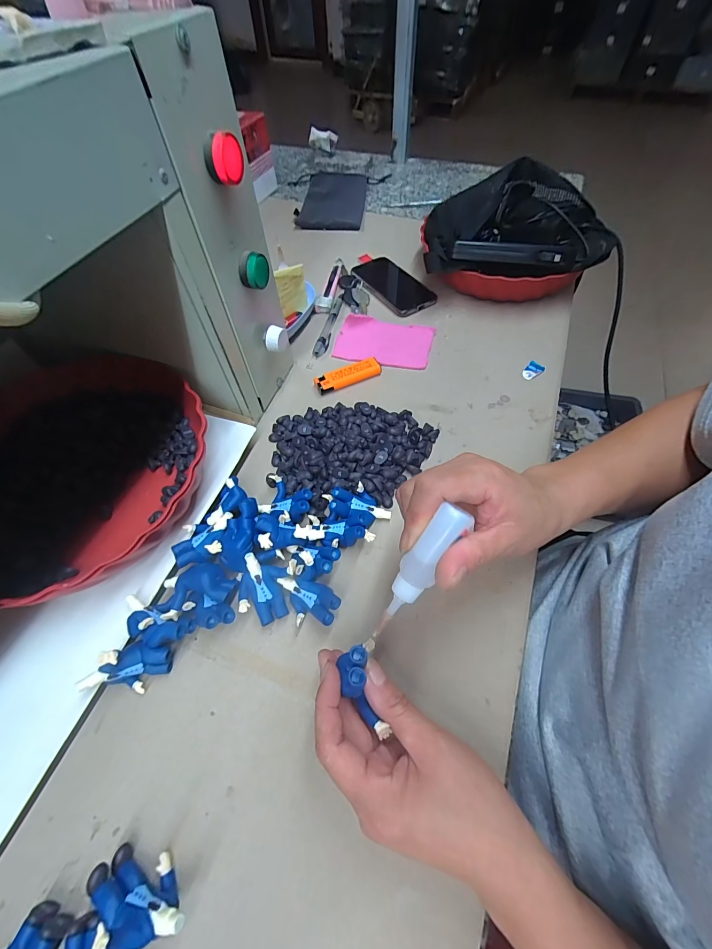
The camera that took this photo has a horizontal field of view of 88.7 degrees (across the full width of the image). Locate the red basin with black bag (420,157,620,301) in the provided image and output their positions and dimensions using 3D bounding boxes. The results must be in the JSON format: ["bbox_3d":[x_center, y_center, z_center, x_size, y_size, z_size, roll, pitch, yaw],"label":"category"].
[{"bbox_3d":[0.221,-0.332,0.514,0.249,0.085,0.208,4,58,5],"label":"red basin with black bag"}]

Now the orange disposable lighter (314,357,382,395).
[{"bbox_3d":[-0.009,-0.118,0.435,0.080,0.012,0.022,-22,59,-11],"label":"orange disposable lighter"}]

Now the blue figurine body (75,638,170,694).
[{"bbox_3d":[-0.167,0.143,0.272,0.048,0.031,0.032,2,57,4],"label":"blue figurine body"}]

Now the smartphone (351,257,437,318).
[{"bbox_3d":[0.049,-0.282,0.536,0.079,0.005,0.152,-29,60,-15],"label":"smartphone"}]

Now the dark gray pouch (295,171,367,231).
[{"bbox_3d":[-0.041,-0.532,0.700,0.114,0.014,0.230,2,57,4],"label":"dark gray pouch"}]

